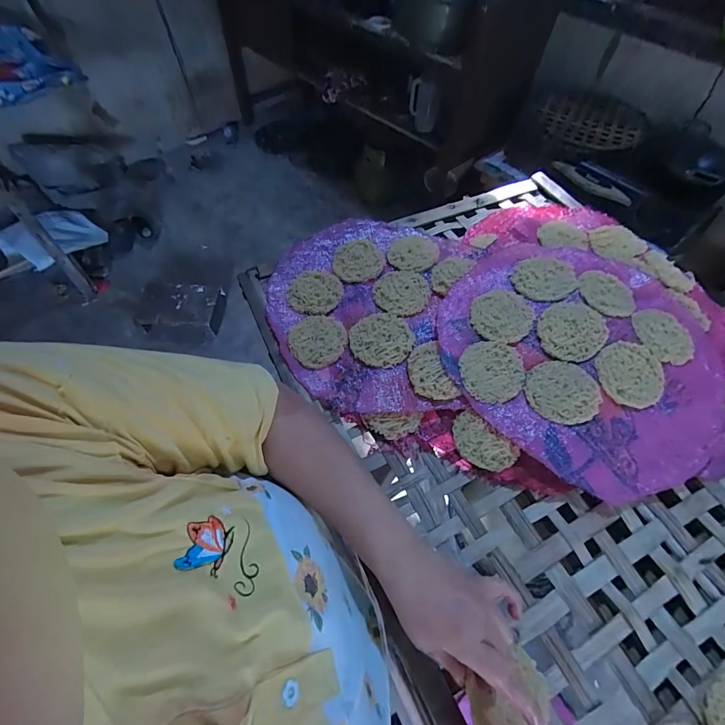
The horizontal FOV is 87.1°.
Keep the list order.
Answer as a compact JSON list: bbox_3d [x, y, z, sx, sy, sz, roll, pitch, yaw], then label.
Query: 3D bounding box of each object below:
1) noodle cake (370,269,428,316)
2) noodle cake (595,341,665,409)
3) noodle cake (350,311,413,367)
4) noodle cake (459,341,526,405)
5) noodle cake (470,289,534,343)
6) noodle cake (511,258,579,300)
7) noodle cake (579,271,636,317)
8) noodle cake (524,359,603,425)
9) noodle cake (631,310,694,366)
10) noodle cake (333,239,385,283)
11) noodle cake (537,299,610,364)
[{"bbox_3d":[0.054,-0.100,0.536,0.075,0.008,0.080,0,61,-1],"label":"noodle cake"},{"bbox_3d":[0.321,0.014,0.456,0.076,0.020,0.076,1,59,-1],"label":"noodle cake"},{"bbox_3d":[0.025,-0.031,0.494,0.078,0.010,0.079,0,61,-1],"label":"noodle cake"},{"bbox_3d":[0.159,0.012,0.472,0.076,0.017,0.079,0,61,-1],"label":"noodle cake"},{"bbox_3d":[0.182,-0.062,0.500,0.074,0.013,0.078,0,61,-1],"label":"noodle cake"},{"bbox_3d":[0.247,-0.115,0.518,0.080,0.004,0.075,-4,60,7],"label":"noodle cake"},{"bbox_3d":[0.327,-0.092,0.507,0.079,0.013,0.073,1,59,-1],"label":"noodle cake"},{"bbox_3d":[0.236,0.034,0.450,0.077,0.013,0.077,0,61,-1],"label":"noodle cake"},{"bbox_3d":[0.379,-0.034,0.482,0.076,0.009,0.077,-8,65,-15],"label":"noodle cake"},{"bbox_3d":[-0.005,-0.152,0.570,0.071,0.010,0.081,28,64,14],"label":"noodle cake"},{"bbox_3d":[0.263,-0.041,0.479,0.074,0.009,0.084,35,81,18],"label":"noodle cake"}]

